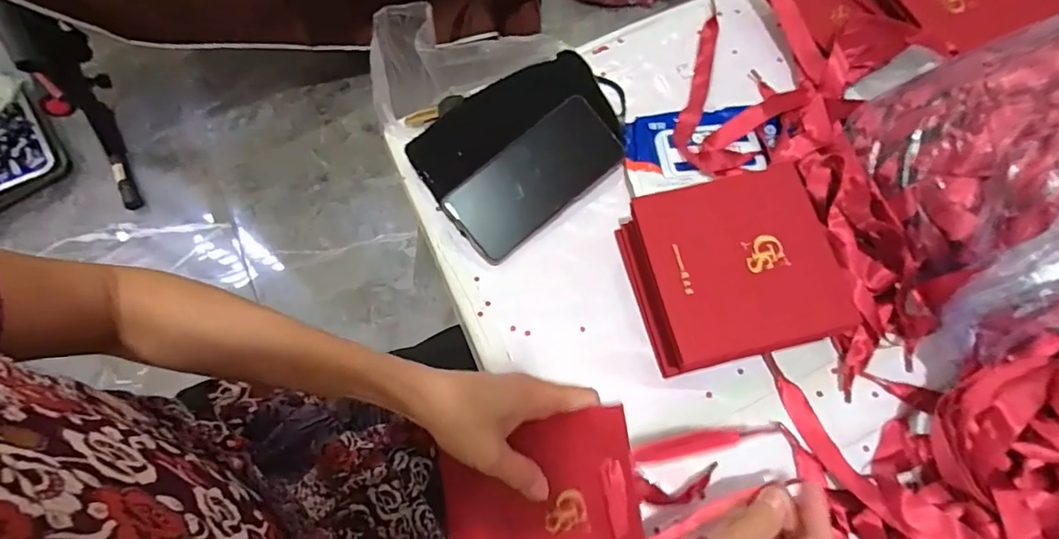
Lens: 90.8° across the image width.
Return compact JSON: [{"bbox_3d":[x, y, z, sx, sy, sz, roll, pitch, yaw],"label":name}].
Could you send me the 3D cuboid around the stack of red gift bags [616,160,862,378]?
[{"bbox_3d":[0.167,-0.005,0.435,0.160,0.060,0.149,-12,70,-2],"label":"stack of red gift bags"}]

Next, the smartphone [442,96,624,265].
[{"bbox_3d":[0.004,-0.084,0.489,0.166,0.011,0.077,-39,99,-2],"label":"smartphone"}]

